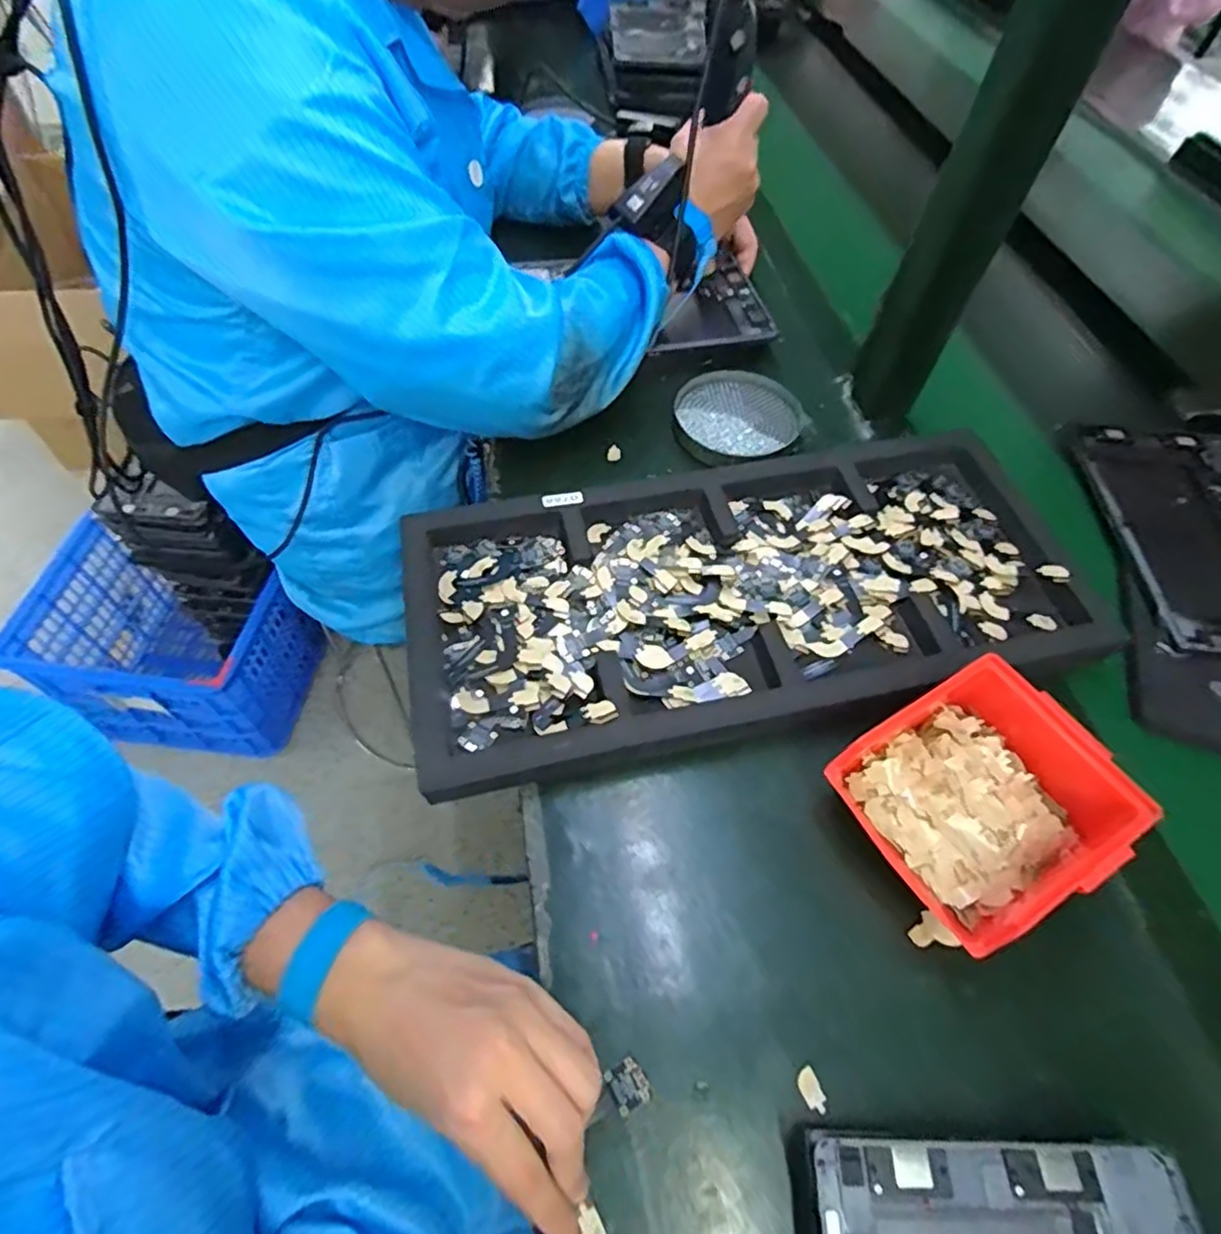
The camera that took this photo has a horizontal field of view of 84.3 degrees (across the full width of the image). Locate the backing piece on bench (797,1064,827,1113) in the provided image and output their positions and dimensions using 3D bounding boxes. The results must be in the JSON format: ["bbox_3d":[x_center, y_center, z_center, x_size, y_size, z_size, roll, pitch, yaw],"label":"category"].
[{"bbox_3d":[0.104,0.245,0.348,0.010,0.005,0.020,-14,58,-13],"label":"backing piece on bench"}]

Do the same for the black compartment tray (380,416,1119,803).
[{"bbox_3d":[0.100,-0.024,0.502,0.491,0.035,0.232,-11,58,-11],"label":"black compartment tray"}]

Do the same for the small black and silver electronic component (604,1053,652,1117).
[{"bbox_3d":[0.009,0.240,0.347,0.019,0.004,0.022,-23,61,-18],"label":"small black and silver electronic component"}]

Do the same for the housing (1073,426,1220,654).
[{"bbox_3d":[0.503,-0.074,0.566,0.163,0.009,0.253,6,56,0],"label":"housing"}]

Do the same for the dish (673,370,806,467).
[{"bbox_3d":[0.115,-0.185,0.621,0.108,0.023,0.112,2,56,-3],"label":"dish"}]

